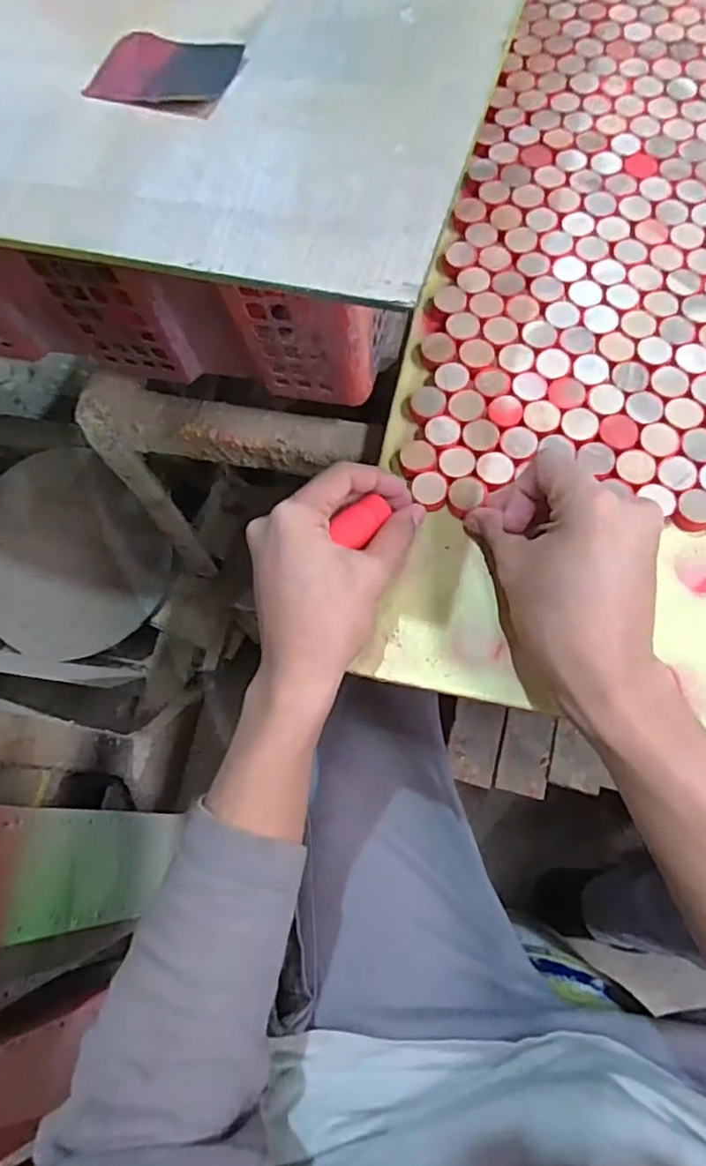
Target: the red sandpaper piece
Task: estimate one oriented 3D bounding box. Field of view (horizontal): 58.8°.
[{"bbox_3d":[-0.080,-0.218,0.268,0.060,0.004,0.046,17,73,8],"label":"red sandpaper piece"}]

